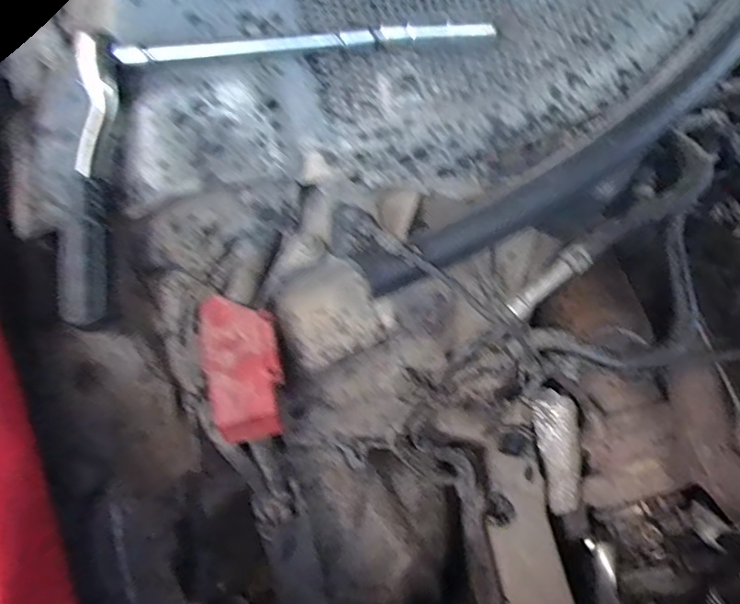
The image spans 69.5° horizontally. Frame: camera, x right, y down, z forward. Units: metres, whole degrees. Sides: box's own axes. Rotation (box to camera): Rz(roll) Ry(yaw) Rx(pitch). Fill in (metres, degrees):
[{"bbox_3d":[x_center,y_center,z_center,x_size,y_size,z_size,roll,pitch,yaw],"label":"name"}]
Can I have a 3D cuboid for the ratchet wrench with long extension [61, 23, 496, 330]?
[{"bbox_3d":[-0.086,-0.132,0.326,0.298,0.028,0.146,-39,72,-17],"label":"ratchet wrench with long extension"}]

